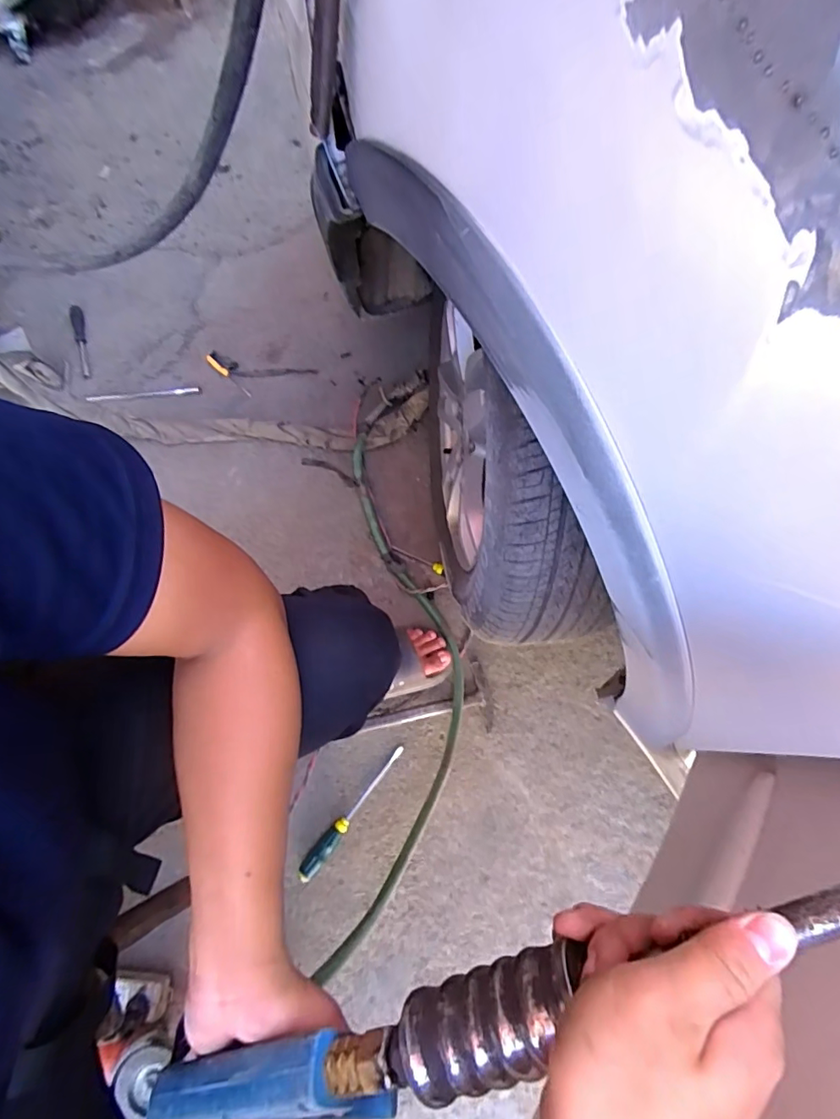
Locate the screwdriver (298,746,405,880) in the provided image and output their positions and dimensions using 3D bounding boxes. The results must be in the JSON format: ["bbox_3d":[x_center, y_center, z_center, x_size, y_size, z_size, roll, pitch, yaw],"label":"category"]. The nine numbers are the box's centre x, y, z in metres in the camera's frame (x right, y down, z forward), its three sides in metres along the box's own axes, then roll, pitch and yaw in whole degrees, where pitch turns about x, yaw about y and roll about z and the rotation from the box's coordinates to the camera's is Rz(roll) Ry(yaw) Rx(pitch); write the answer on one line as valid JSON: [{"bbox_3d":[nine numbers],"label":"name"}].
[{"bbox_3d":[-0.116,0.423,0.870,0.030,0.032,0.253,35,77,8],"label":"screwdriver"}]

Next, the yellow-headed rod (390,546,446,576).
[{"bbox_3d":[-0.001,-0.002,1.000,0.109,0.024,0.020,28,76,6],"label":"yellow-headed rod"}]

